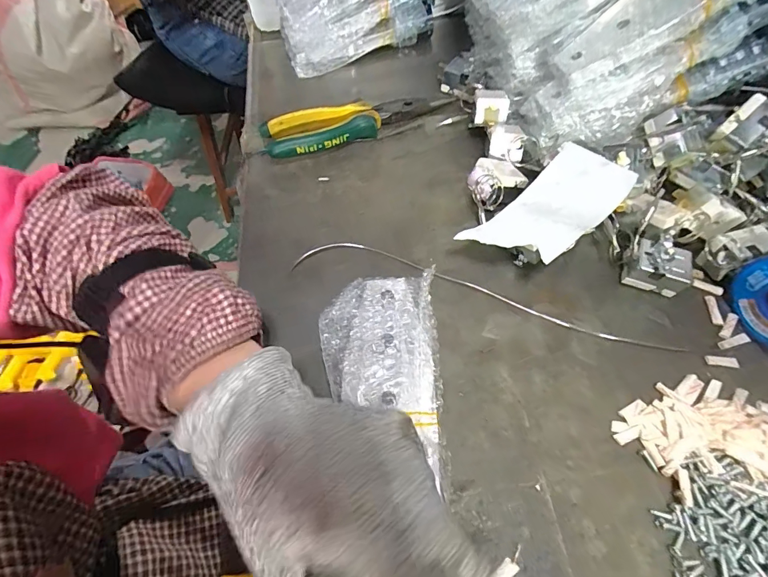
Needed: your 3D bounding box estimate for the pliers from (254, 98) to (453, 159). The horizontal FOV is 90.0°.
[{"bbox_3d":[-0.024,-0.160,0.374,0.183,0.025,0.042,-16,63,-6],"label":"pliers"}]

